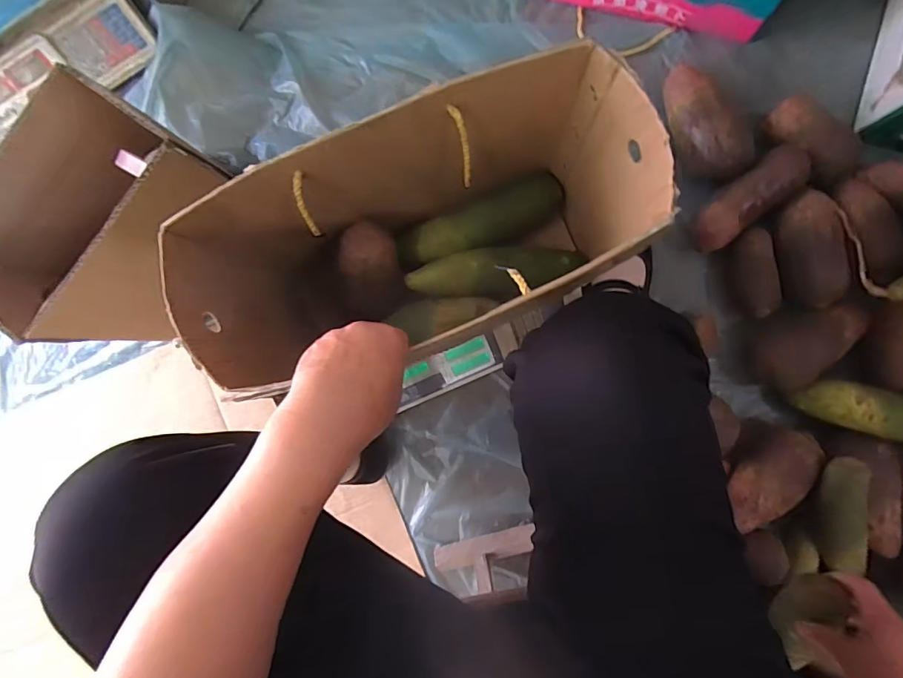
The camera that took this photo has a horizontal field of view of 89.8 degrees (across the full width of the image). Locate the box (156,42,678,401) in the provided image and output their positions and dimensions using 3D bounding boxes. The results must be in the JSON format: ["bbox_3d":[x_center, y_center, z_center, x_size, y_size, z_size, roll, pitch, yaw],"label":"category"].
[{"bbox_3d":[-0.018,-0.084,0.443,0.388,0.244,0.168,-21,88,5],"label":"box"}]

